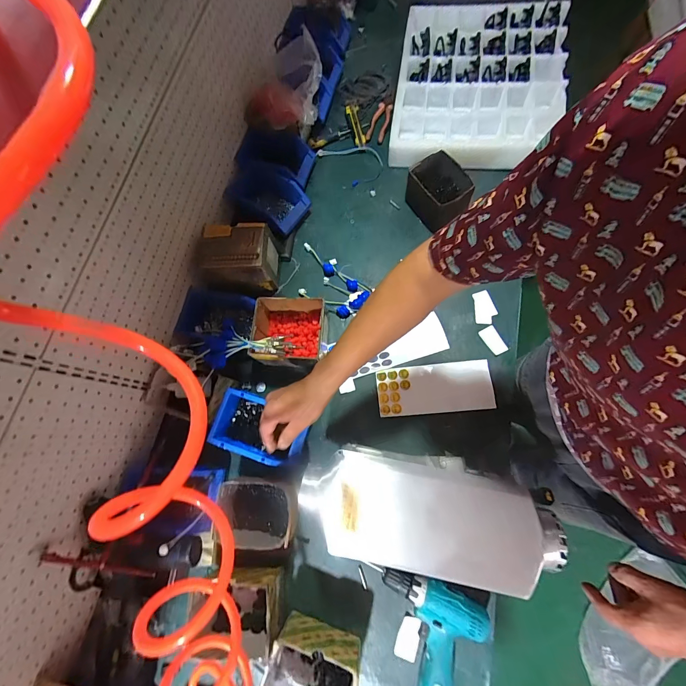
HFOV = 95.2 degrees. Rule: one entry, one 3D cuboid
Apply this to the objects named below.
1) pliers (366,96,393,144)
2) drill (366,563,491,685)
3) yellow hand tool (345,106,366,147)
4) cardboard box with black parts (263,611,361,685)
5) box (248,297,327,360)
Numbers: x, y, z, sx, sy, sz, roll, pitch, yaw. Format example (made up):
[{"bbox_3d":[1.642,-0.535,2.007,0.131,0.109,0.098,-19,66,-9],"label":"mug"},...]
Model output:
[{"bbox_3d":[0.112,-0.654,0.906,0.052,0.019,0.200,13,75,10],"label":"pliers"},{"bbox_3d":[0.143,0.524,0.543,0.193,0.054,0.206,11,75,10],"label":"drill"},{"bbox_3d":[0.039,-0.618,0.890,0.033,0.022,0.149,-14,72,2],"label":"yellow hand tool"},{"bbox_3d":[-0.051,0.556,0.522,0.144,0.087,0.117,15,76,11],"label":"cardboard box with black parts"},{"bbox_3d":[-0.113,-0.022,0.690,0.148,0.084,0.135,3,74,8],"label":"box"}]

